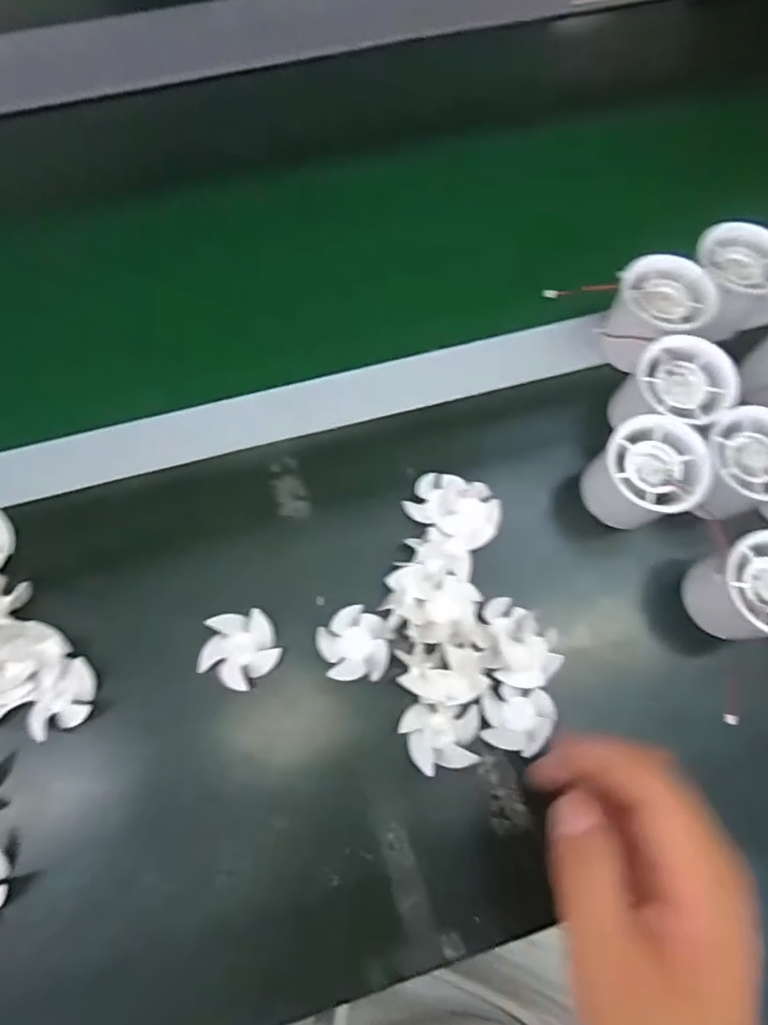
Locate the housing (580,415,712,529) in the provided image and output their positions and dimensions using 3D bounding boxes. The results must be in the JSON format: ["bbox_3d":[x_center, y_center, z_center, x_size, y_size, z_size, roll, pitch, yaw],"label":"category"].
[{"bbox_3d":[0.153,-0.022,0.347,0.055,0.050,0.053,0,72,-1],"label":"housing"}]

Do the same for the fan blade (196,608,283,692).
[{"bbox_3d":[-0.081,0.076,0.325,0.043,0.010,0.040,-24,74,-9],"label":"fan blade"}]

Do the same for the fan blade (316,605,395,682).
[{"bbox_3d":[-0.017,0.074,0.332,0.041,0.007,0.041,0,72,-2],"label":"fan blade"}]

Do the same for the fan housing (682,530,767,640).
[{"bbox_3d":[0.209,0.045,0.332,0.061,0.055,0.057,-4,72,-3],"label":"fan housing"}]

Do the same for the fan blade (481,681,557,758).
[{"bbox_3d":[0.074,0.114,0.320,0.040,0.012,0.034,8,72,1],"label":"fan blade"}]

